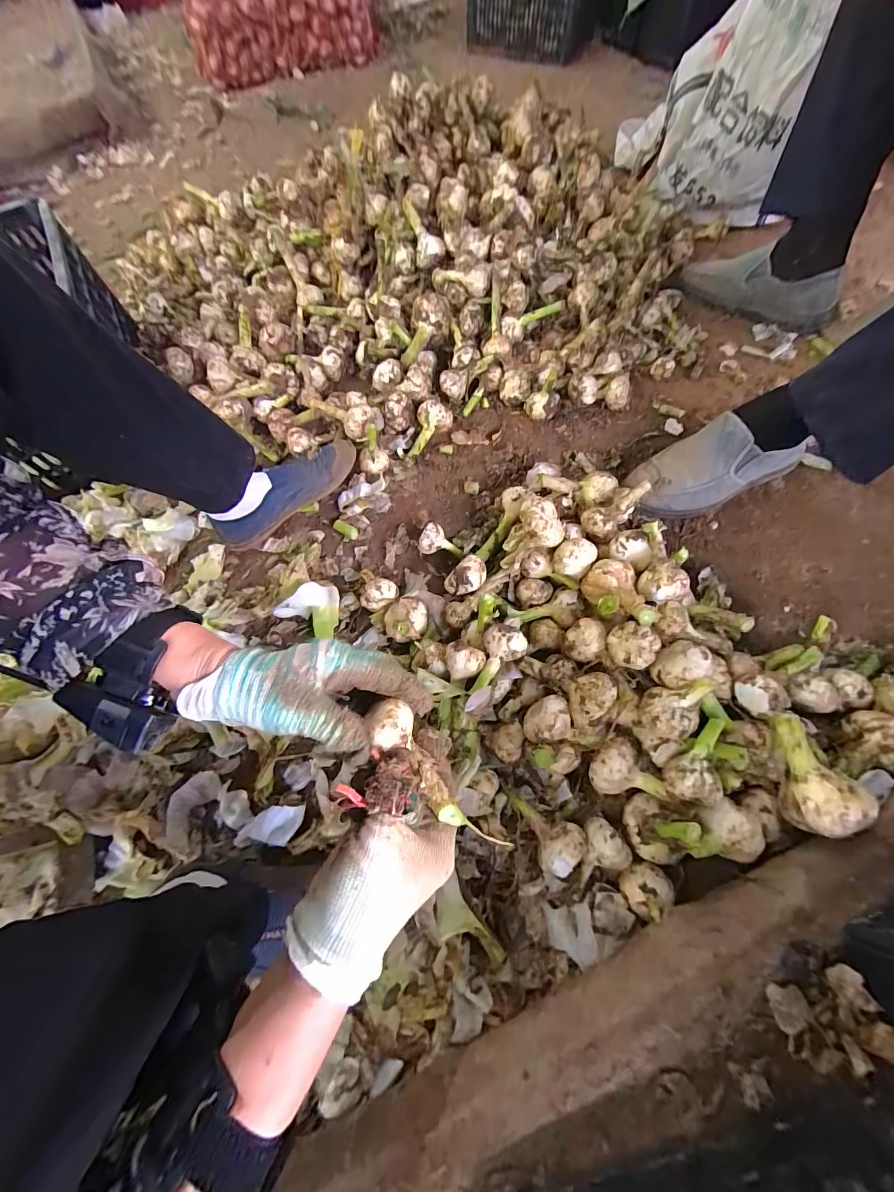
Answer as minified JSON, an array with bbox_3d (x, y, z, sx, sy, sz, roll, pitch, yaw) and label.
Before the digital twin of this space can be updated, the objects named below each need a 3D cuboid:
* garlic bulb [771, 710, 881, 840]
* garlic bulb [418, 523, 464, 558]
[{"bbox_3d":[0.334,0.163,0.355,0.049,0.061,0.096,8,65,8],"label":"garlic bulb"},{"bbox_3d":[-0.009,-0.078,0.560,0.061,0.047,0.034,3,66,3],"label":"garlic bulb"}]

